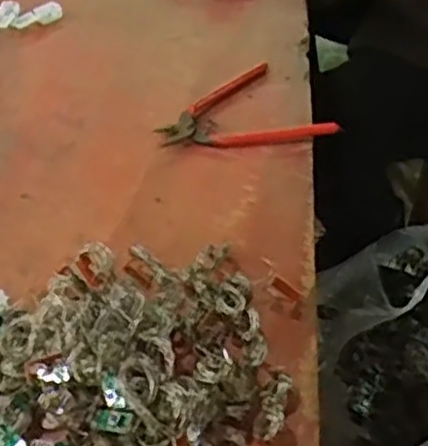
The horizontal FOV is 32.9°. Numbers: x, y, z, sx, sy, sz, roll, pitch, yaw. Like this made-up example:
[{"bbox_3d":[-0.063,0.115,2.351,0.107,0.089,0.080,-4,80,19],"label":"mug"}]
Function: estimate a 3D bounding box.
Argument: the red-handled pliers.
[{"bbox_3d":[0.029,-0.104,0.628,0.142,0.018,0.103,0,43,2],"label":"red-handled pliers"}]

